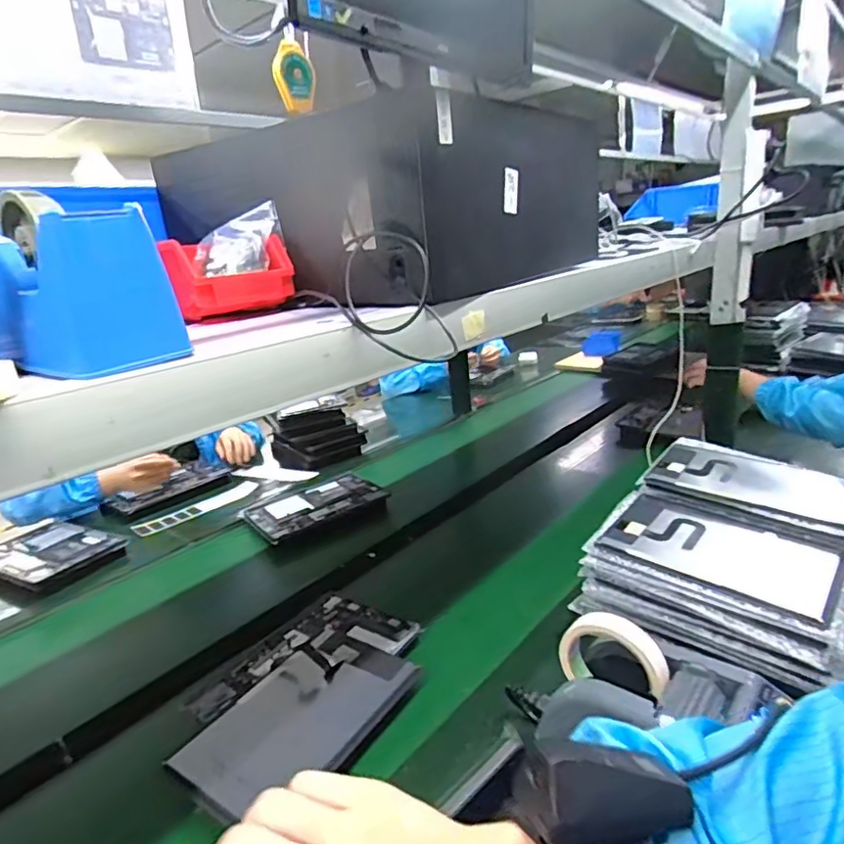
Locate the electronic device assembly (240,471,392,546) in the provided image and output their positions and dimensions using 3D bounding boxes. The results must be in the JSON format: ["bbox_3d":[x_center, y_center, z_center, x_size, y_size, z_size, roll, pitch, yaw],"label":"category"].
[{"bbox_3d":[-0.209,0.171,1.161,0.266,0.027,0.181,-15,21,-29],"label":"electronic device assembly"}]

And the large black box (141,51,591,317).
[{"bbox_3d":[-0.047,-0.260,0.722,0.434,0.164,0.406,7,22,32],"label":"large black box"}]

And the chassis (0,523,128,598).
[{"bbox_3d":[-0.691,0.243,1.051,0.259,0.029,0.184,5,21,28],"label":"chassis"}]

